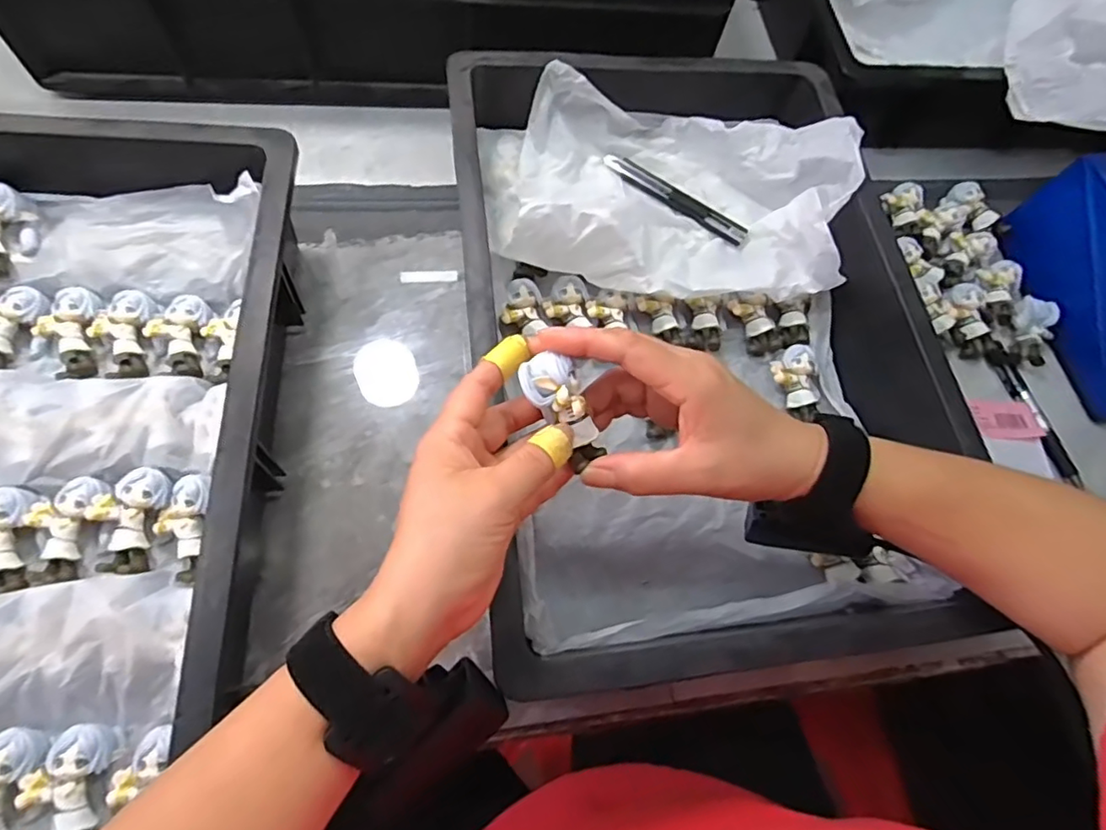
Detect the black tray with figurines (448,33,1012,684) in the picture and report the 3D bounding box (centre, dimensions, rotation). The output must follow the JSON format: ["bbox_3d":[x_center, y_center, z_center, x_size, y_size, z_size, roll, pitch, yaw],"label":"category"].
[{"bbox_3d":[0.095,-0.066,0.424,0.313,0.095,0.440,-4,68,-9],"label":"black tray with figurines"}]

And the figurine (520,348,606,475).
[{"bbox_3d":[0.009,-0.002,0.293,0.025,0.019,0.059,-34,107,-14],"label":"figurine"}]

